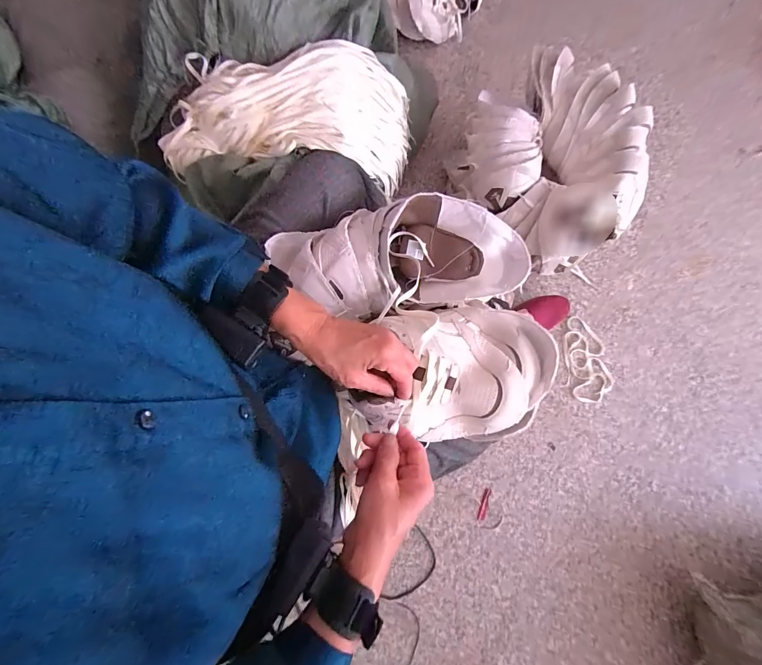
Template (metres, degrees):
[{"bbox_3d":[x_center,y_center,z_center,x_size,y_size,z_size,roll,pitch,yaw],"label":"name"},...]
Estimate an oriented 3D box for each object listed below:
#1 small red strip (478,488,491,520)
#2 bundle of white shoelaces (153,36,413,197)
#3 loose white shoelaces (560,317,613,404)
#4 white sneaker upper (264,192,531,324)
[{"bbox_3d":[0.250,0.414,0.830,0.016,0.004,0.075,21,80,3],"label":"small red strip"},{"bbox_3d":[-0.166,-0.431,0.698,0.503,0.148,0.224,-8,80,-14],"label":"bundle of white shoelaces"},{"bbox_3d":[0.533,0.071,0.889,0.125,0.004,0.212,9,80,1],"label":"loose white shoelaces"},{"bbox_3d":[0.030,-0.102,0.476,0.332,0.077,0.161,-14,79,-2],"label":"white sneaker upper"}]

